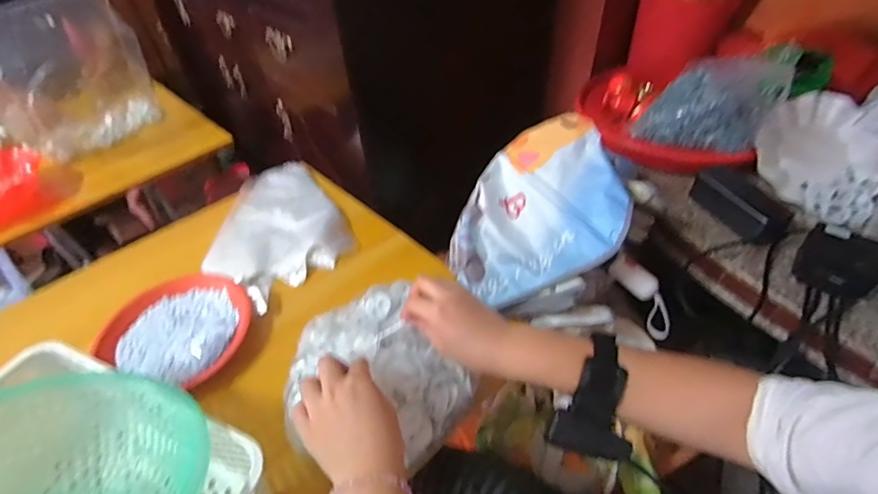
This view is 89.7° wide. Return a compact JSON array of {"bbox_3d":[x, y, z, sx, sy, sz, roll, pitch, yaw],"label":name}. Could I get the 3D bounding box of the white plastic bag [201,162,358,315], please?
[{"bbox_3d":[-0.274,-0.037,0.733,0.214,0.020,0.309,-27,50,-23],"label":"white plastic bag"}]

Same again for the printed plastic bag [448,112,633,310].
[{"bbox_3d":[0.105,-0.041,0.581,0.254,0.049,0.203,-32,64,28],"label":"printed plastic bag"}]

